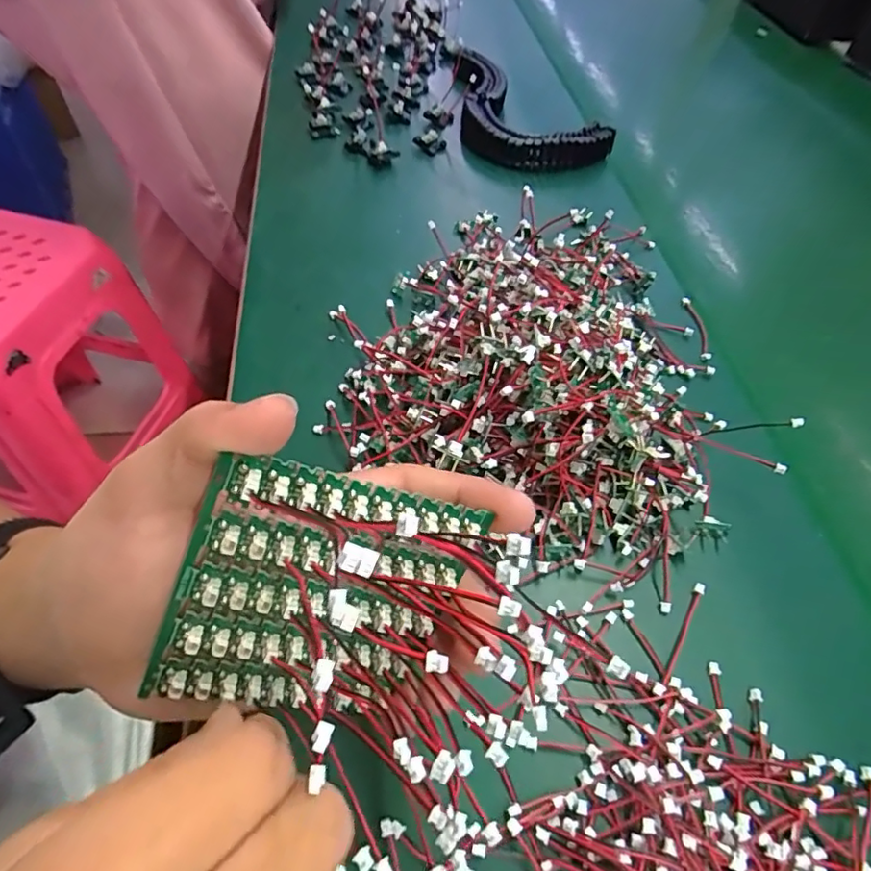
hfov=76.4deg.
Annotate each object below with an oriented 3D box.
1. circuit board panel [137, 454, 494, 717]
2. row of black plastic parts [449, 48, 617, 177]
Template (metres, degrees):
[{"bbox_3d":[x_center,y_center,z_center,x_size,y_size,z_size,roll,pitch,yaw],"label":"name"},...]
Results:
[{"bbox_3d":[-0.036,0.051,0.166,0.076,0.083,0.007,19,17,-24],"label":"circuit board panel"},{"bbox_3d":[0.055,-0.301,0.512,0.094,0.028,0.201,-29,60,-22],"label":"row of black plastic parts"}]

